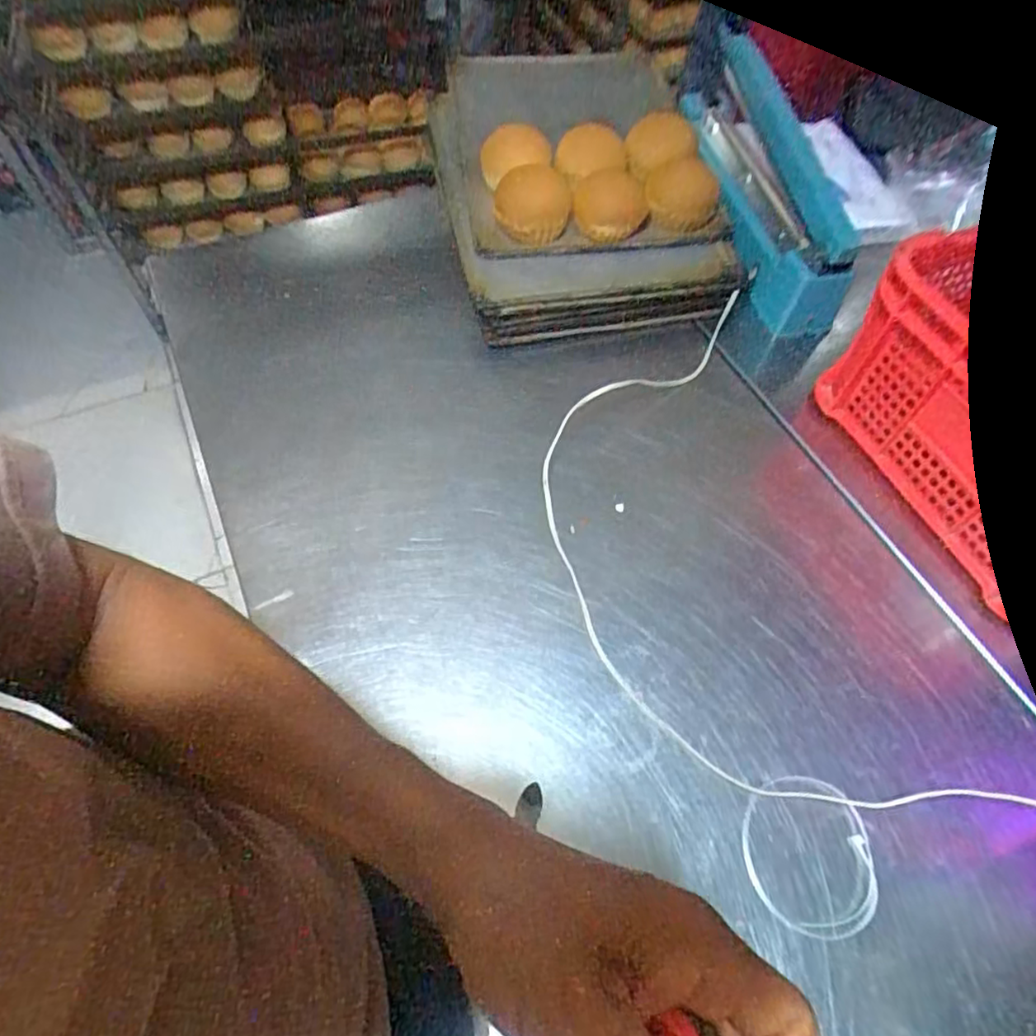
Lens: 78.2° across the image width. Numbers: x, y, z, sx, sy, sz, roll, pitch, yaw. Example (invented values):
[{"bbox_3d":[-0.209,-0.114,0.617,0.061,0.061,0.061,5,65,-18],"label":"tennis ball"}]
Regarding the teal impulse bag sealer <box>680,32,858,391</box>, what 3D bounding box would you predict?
[{"bbox_3d":[0.308,-0.404,0.840,0.141,0.160,0.432,-3,63,-3],"label":"teal impulse bag sealer"}]

